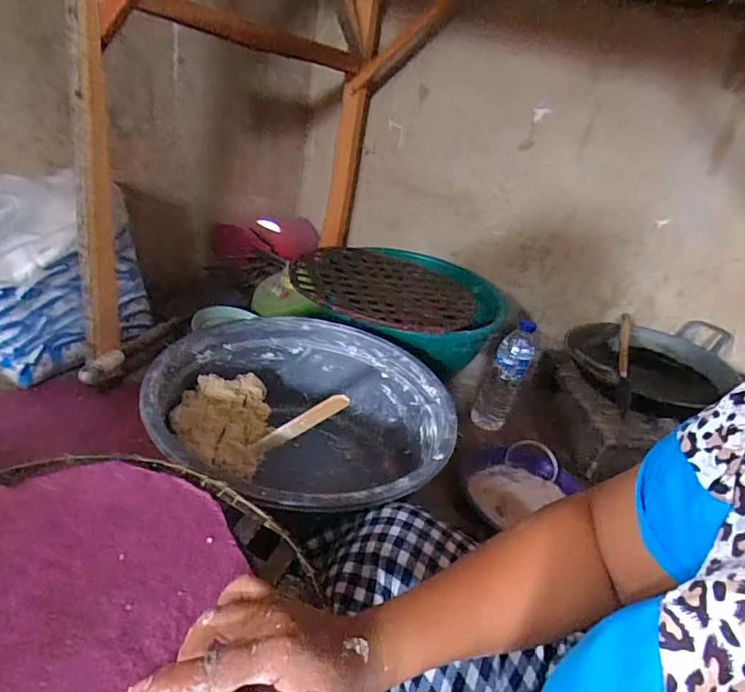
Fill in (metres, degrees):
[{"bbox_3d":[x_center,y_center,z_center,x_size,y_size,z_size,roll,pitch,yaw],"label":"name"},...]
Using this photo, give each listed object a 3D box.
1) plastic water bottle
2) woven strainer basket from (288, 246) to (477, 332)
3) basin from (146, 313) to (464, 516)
[{"bbox_3d":[0.251,0.048,0.957,0.082,0.226,0.073,16,33,19],"label":"plastic water bottle"},{"bbox_3d":[0.029,-0.136,1.067,0.374,0.046,0.362,12,32,12],"label":"woven strainer basket"},{"bbox_3d":[-0.095,0.130,0.731,0.388,0.224,0.400,3,31,-2],"label":"basin"}]

